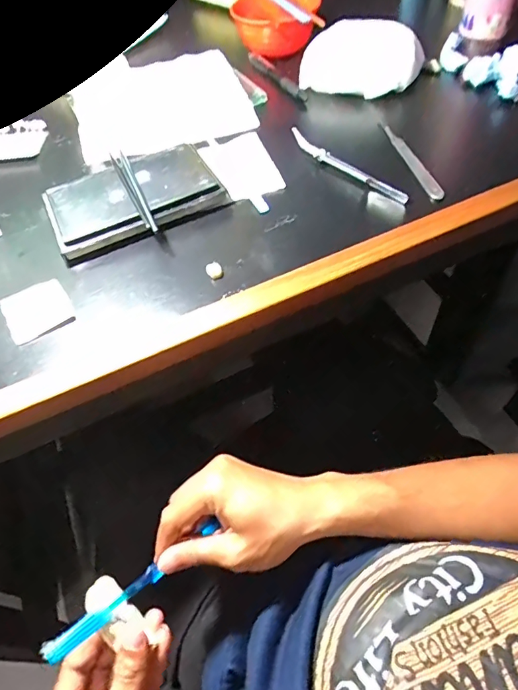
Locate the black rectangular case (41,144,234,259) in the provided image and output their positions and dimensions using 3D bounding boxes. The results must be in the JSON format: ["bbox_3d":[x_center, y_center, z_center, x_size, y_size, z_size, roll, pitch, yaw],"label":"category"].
[{"bbox_3d":[-0.115,-0.137,0.422,0.150,0.022,0.094,-26,57,-13],"label":"black rectangular case"}]

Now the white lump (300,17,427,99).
[{"bbox_3d":[0.117,-0.324,0.525,0.128,0.052,0.086,19,59,18],"label":"white lump"}]

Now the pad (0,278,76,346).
[{"bbox_3d":[-0.177,-0.028,0.366,0.048,0.008,0.048,-30,58,-15],"label":"pad"}]

